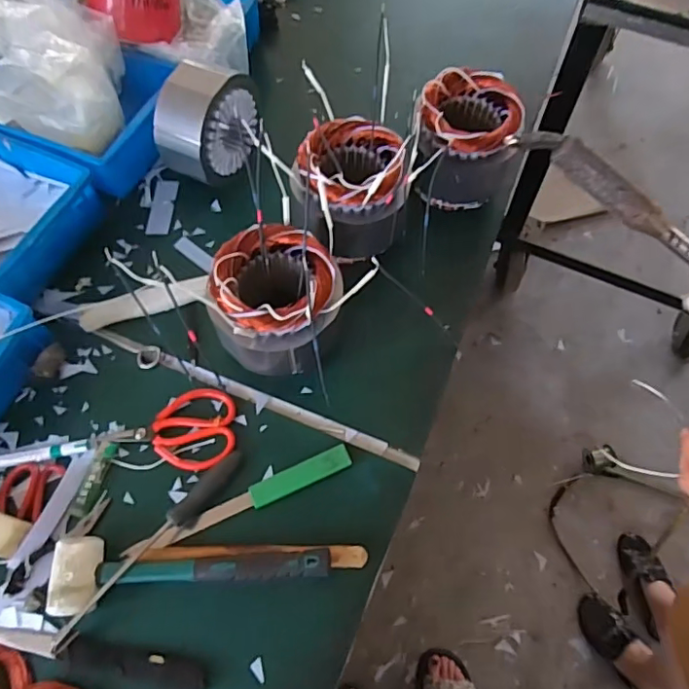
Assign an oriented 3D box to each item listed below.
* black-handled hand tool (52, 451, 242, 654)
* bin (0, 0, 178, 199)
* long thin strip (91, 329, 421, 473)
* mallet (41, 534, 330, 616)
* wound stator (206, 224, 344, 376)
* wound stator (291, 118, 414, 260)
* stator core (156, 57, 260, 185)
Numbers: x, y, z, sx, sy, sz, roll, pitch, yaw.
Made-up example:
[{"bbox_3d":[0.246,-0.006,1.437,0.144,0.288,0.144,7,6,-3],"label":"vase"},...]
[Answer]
[{"bbox_3d":[-0.204,0.213,0.588,0.026,0.034,0.252,38,71,15],"label":"black-handled hand tool"},{"bbox_3d":[-0.411,-0.374,0.756,0.311,0.204,0.231,30,70,16],"label":"bin"},{"bbox_3d":[-0.115,0.062,0.674,0.434,0.008,0.017,21,67,9],"label":"long thin strip"},{"bbox_3d":[-0.157,0.237,0.570,0.281,0.039,0.070,-1,66,-1],"label":"mallet"},{"bbox_3d":[-0.073,-0.048,0.643,0.136,0.141,0.144,7,66,3],"label":"wound stator"},{"bbox_3d":[0.009,-0.198,0.690,0.131,0.119,0.128,-1,65,2],"label":"wound stator"},{"bbox_3d":[-0.179,-0.307,0.766,0.096,0.155,0.161,19,67,11],"label":"stator core"}]

